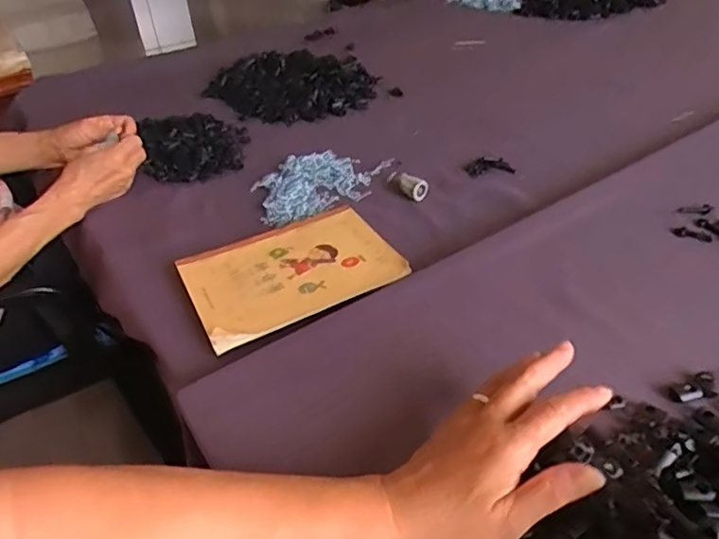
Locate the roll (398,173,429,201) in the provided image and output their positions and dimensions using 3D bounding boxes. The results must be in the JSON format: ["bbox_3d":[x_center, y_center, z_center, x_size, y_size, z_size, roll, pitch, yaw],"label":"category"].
[{"bbox_3d":[0.065,-0.104,0.718,0.023,0.023,0.038,-30,45,-29],"label":"roll"}]

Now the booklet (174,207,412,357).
[{"bbox_3d":[-0.072,0.000,0.603,0.208,0.013,0.154,-21,41,-20],"label":"booklet"}]

